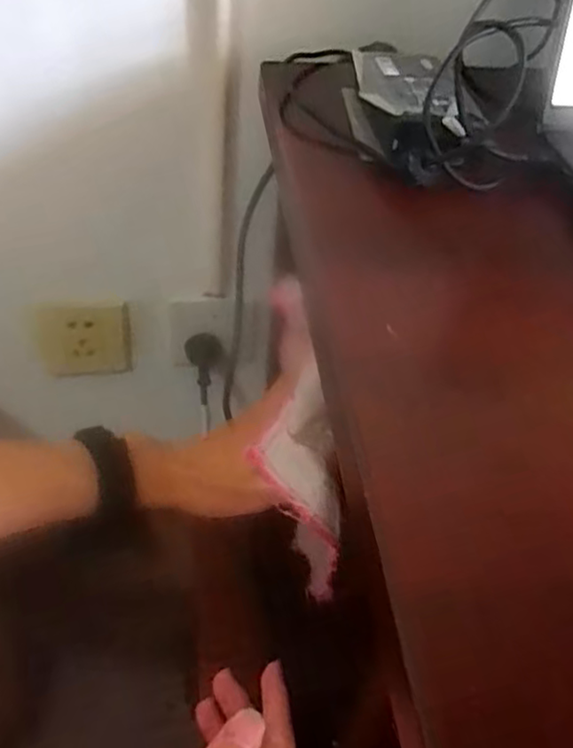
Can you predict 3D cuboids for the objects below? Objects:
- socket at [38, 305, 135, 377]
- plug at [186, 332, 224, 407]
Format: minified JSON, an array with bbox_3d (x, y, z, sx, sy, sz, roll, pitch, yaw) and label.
[{"bbox_3d":[-0.204,-0.032,0.685,0.086,0.087,0.008,-3,43,-9],"label":"socket"},{"bbox_3d":[-0.084,0.000,0.697,0.038,0.036,0.072,-3,61,-8],"label":"plug"}]

